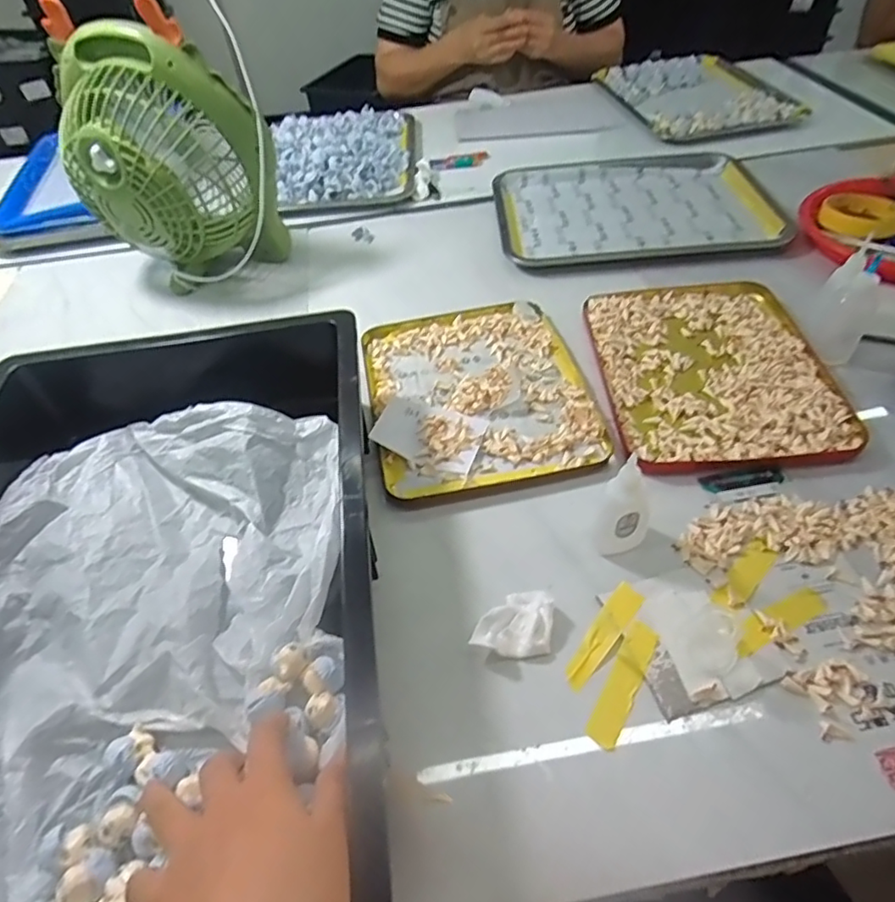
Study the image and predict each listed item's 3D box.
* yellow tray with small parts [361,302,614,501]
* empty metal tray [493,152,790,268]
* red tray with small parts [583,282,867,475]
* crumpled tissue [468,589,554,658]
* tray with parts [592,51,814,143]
[{"bbox_3d":[0.027,-0.064,0.554,0.200,0.016,0.243,-10,48,-3],"label":"yellow tray with small parts"},{"bbox_3d":[0.239,-0.328,0.762,0.338,0.019,0.266,-4,48,2],"label":"empty metal tray"},{"bbox_3d":[0.251,-0.083,0.550,0.196,0.014,0.250,-4,48,3],"label":"red tray with small parts"},{"bbox_3d":[0.047,0.119,0.398,0.053,0.015,0.048,4,49,9],"label":"crumpled tissue"},{"bbox_3d":[0.462,-0.666,1.045,0.272,0.031,0.405,-11,48,-4],"label":"tray with parts"}]

